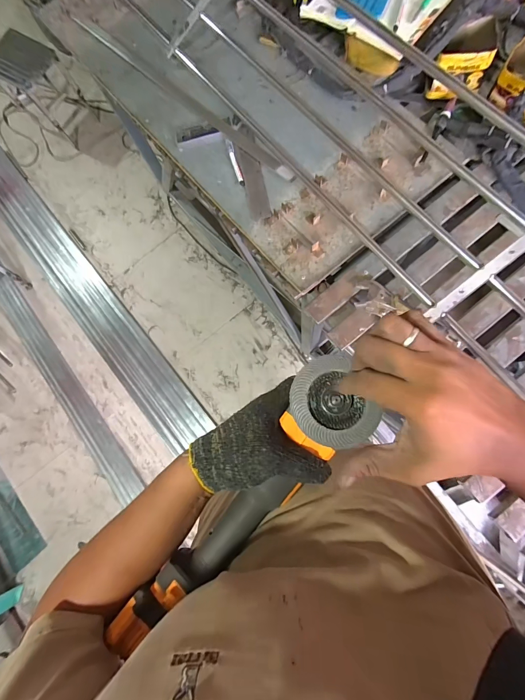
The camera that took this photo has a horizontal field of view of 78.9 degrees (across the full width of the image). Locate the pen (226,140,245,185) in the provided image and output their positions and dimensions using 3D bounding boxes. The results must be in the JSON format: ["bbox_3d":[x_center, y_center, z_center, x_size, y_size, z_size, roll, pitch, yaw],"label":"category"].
[{"bbox_3d":[-0.066,-0.454,0.765,0.013,0.012,0.128,-17,81,4],"label":"pen"}]

